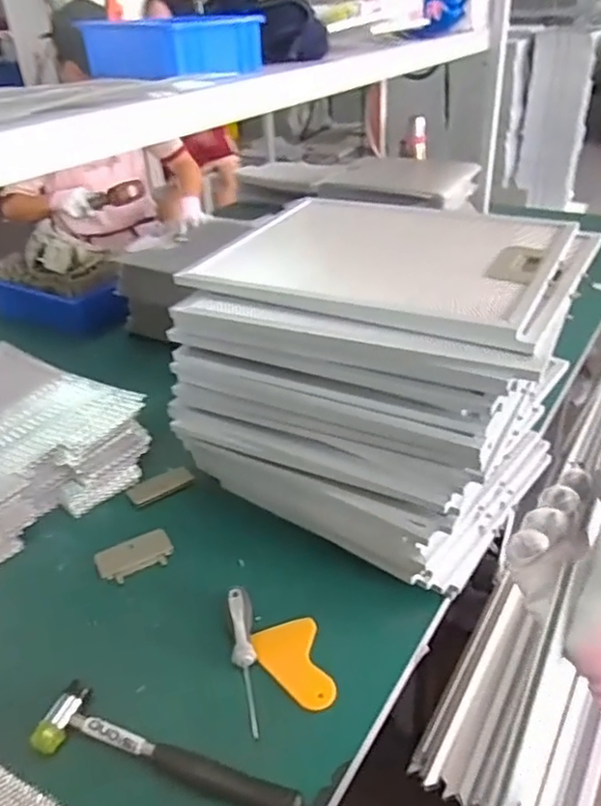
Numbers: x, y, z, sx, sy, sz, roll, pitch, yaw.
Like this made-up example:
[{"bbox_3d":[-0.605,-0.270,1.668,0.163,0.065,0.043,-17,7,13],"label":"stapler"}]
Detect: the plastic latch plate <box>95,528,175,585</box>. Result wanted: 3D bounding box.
[{"bbox_3d":[-0.198,0.181,0.749,0.088,0.004,0.056,-19,36,-21],"label":"plastic latch plate"}]

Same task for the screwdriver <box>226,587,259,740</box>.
[{"bbox_3d":[-0.055,0.249,0.616,0.026,0.031,0.149,-9,34,-7],"label":"screwdriver"}]

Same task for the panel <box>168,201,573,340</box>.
[{"bbox_3d":[0.097,-0.164,0.664,0.334,0.023,0.291,14,37,25],"label":"panel"}]

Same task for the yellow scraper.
[{"bbox_3d":[-0.006,0.259,0.619,0.065,0.008,0.097,-13,34,-13],"label":"yellow scraper"}]

